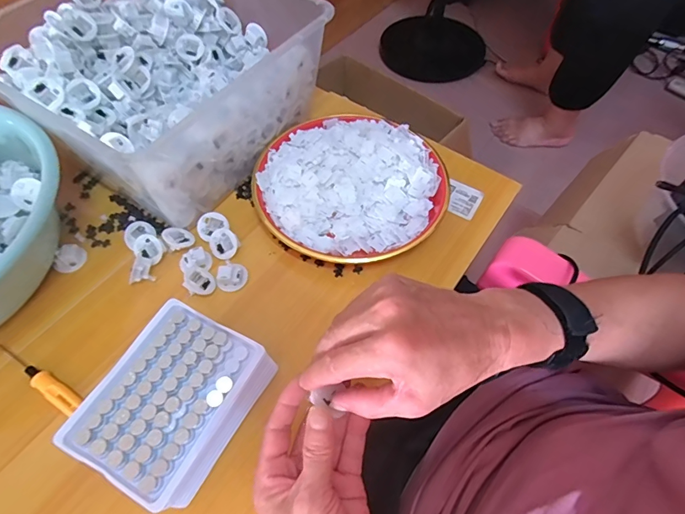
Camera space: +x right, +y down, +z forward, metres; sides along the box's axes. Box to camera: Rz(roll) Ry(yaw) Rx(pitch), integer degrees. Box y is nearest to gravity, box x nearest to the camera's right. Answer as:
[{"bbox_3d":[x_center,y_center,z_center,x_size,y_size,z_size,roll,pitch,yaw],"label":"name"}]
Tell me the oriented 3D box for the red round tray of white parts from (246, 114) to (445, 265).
[{"bbox_3d":[0.007,-0.083,0.495,0.208,0.045,0.208,0,58,-1],"label":"red round tray of white parts"}]

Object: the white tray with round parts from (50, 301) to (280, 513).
[{"bbox_3d":[-0.130,0.119,0.341,0.104,0.066,0.127,23,60,13],"label":"white tray with round parts"}]

